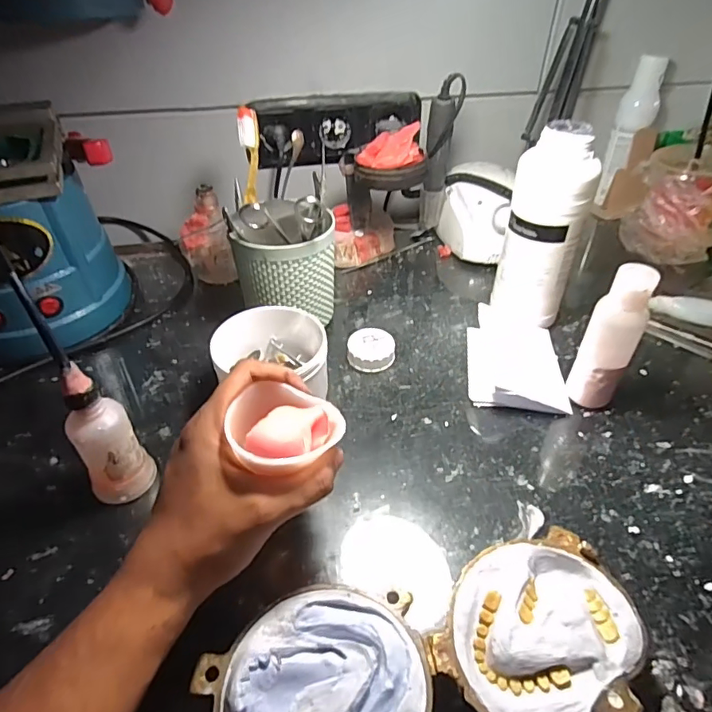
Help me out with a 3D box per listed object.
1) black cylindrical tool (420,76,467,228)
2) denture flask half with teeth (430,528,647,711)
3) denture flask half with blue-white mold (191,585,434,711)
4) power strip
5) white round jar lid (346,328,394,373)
[{"bbox_3d":[0.098,-0.223,0.586,0.034,0.193,0.039,5,42,5],"label":"black cylindrical tool"},{"bbox_3d":[0.101,0.153,0.274,0.092,0.037,0.108,23,47,24],"label":"denture flask half with teeth"},{"bbox_3d":[-0.017,0.170,0.252,0.107,0.040,0.092,-12,43,-13],"label":"denture flask half with blue-white mold"},{"bbox_3d":[-0.022,-0.287,0.624,0.201,0.075,0.033,-10,42,-11],"label":"power strip"},{"bbox_3d":[0.015,-0.005,0.470,0.043,0.021,0.043,0,42,0],"label":"white round jar lid"}]

